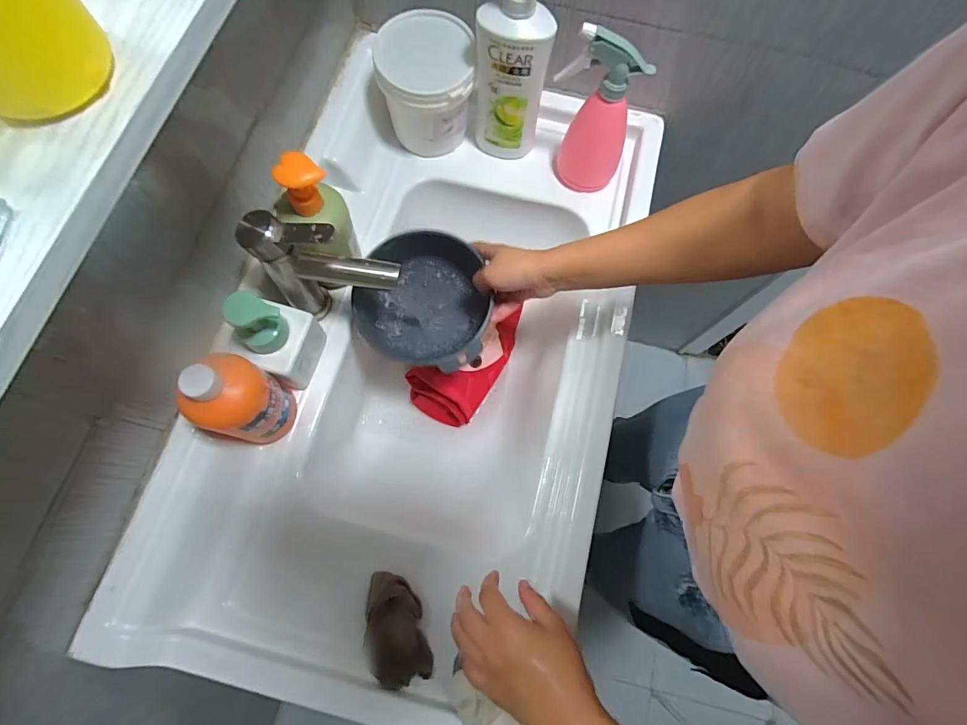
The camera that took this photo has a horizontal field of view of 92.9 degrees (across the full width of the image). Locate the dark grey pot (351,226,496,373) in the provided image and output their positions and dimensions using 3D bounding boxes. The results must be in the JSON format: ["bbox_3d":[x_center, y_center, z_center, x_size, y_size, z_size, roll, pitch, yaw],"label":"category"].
[{"bbox_3d":[-0.071,-0.071,0.565,0.158,0.080,0.148,1,73,-2],"label":"dark grey pot"}]

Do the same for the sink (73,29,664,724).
[{"bbox_3d":[-0.056,-0.012,0.613,0.449,0.191,0.780,16,73,3],"label":"sink"}]

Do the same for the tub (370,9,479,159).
[{"bbox_3d":[-0.072,-0.360,0.614,0.117,0.127,0.122,1,73,-2],"label":"tub"}]

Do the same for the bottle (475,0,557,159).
[{"bbox_3d":[0.034,-0.347,0.546,0.081,0.250,0.048,-6,73,-4],"label":"bottle"}]

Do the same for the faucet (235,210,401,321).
[{"bbox_3d":[-0.159,-0.092,0.482,0.139,0.141,0.049,7,73,0],"label":"faucet"}]

